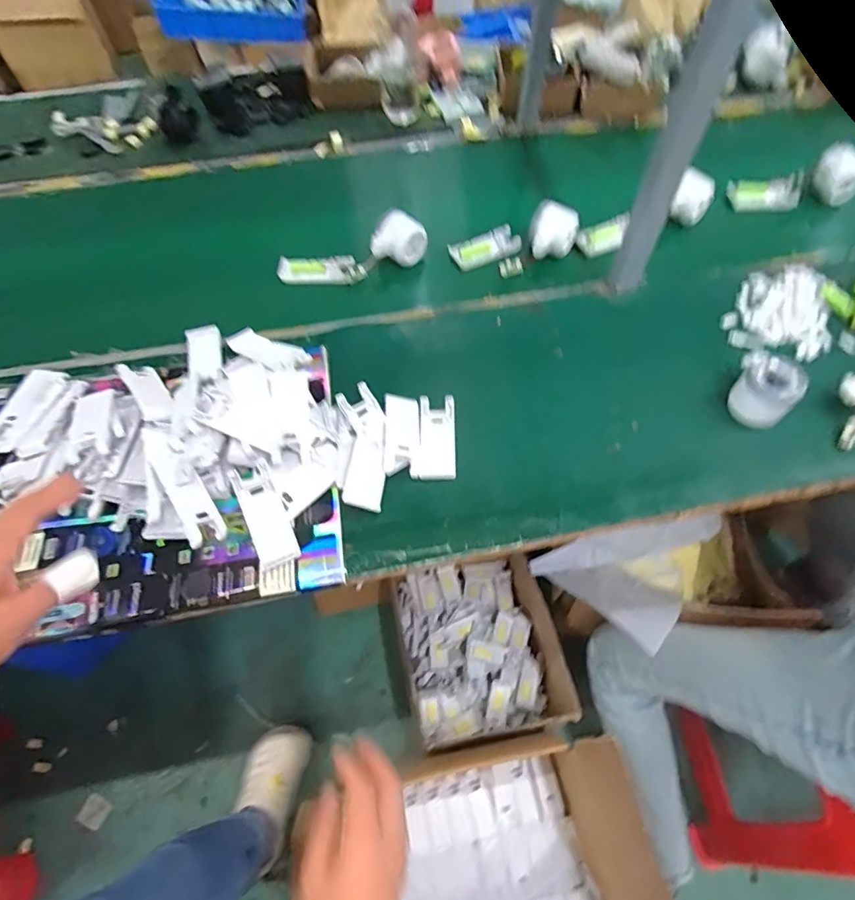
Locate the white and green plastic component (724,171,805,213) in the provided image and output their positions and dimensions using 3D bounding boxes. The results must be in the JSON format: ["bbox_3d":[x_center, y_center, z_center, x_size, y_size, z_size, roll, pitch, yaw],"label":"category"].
[{"bbox_3d":[0.546,-0.412,0.831,0.133,0.040,0.053,-9,60,-5],"label":"white and green plastic component"}]

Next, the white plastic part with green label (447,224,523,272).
[{"bbox_3d":[0.089,-0.300,0.761,0.111,0.012,0.047,-27,86,-14],"label":"white plastic part with green label"}]

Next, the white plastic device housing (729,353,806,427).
[{"bbox_3d":[0.381,-0.069,0.577,0.059,0.058,0.071,25,63,15],"label":"white plastic device housing"}]

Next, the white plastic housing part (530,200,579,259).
[{"bbox_3d":[0.180,-0.310,0.729,0.061,0.055,0.057,15,60,9],"label":"white plastic housing part"}]

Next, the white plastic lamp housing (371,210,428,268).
[{"bbox_3d":[-0.043,-0.300,0.735,0.080,0.062,0.055,-11,60,-6],"label":"white plastic lamp housing"}]

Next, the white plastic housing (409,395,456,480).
[{"bbox_3d":[0.007,-0.015,0.575,0.049,0.008,0.104,0,59,0],"label":"white plastic housing"}]

